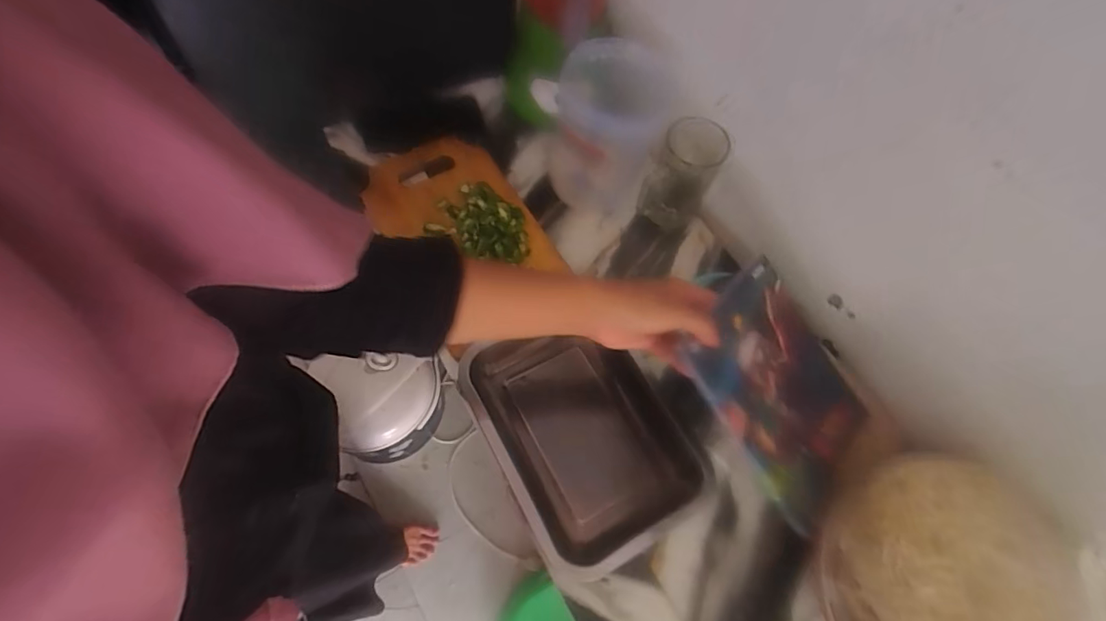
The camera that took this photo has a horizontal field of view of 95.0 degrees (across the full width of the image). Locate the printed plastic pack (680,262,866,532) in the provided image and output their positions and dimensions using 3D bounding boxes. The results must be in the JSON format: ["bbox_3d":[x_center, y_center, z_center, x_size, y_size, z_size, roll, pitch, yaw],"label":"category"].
[{"bbox_3d":[0.216,0.075,0.474,0.157,0.011,0.214,-39,99,-28],"label":"printed plastic pack"}]

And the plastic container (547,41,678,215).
[{"bbox_3d":[0.069,-0.218,0.635,0.144,0.172,0.129,6,60,2],"label":"plastic container"}]

